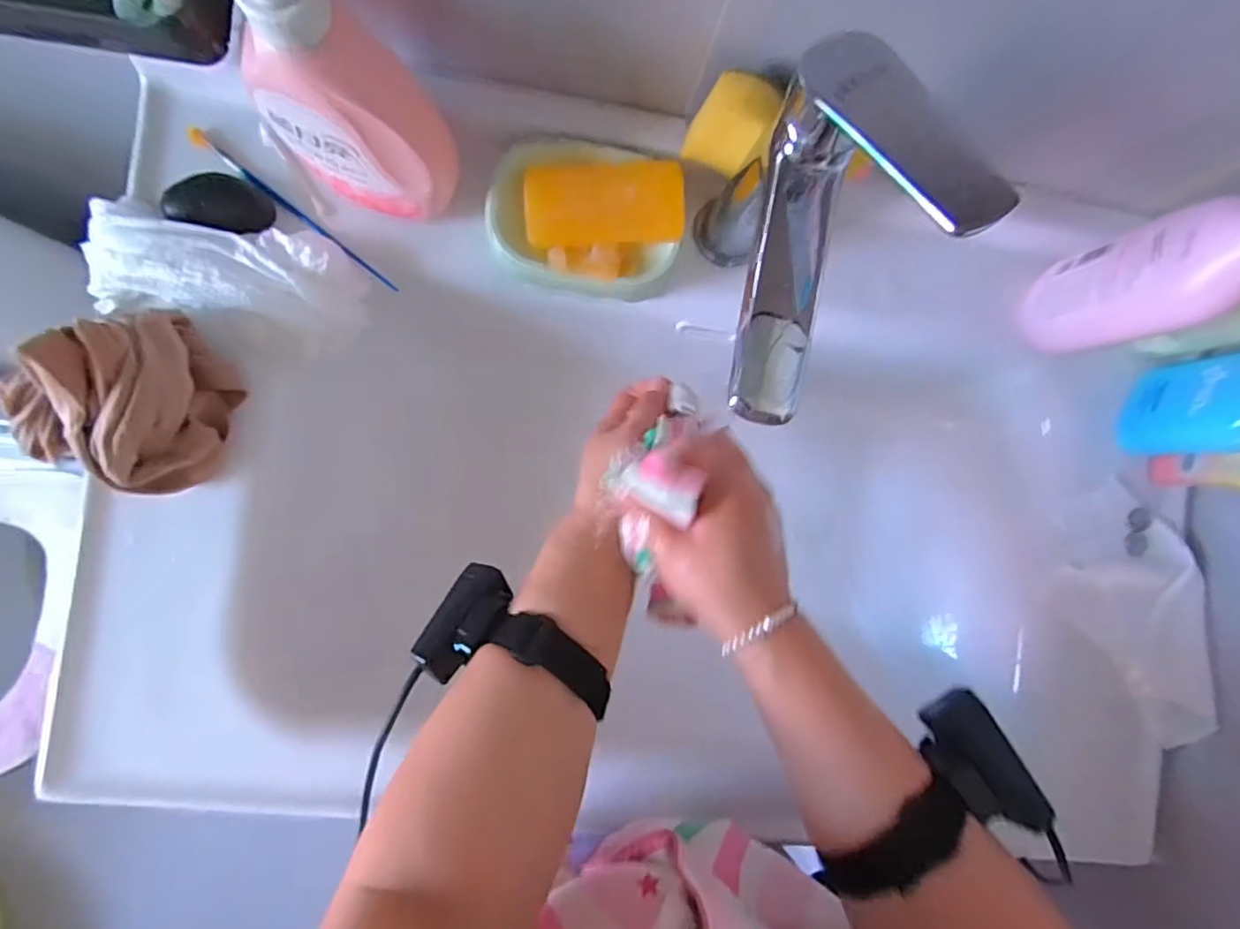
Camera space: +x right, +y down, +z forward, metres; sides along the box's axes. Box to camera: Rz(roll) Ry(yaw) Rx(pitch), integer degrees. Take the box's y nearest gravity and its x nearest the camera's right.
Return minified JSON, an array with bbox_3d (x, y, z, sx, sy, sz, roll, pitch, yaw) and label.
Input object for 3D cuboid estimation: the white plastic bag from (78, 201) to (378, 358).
[{"bbox_3d":[-0.258,-0.117,0.379,0.158,0.035,0.077,10,89,-4],"label":"white plastic bag"}]

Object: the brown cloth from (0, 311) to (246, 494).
[{"bbox_3d":[-0.292,-0.027,0.348,0.114,0.085,0.086,-41,93,-4],"label":"brown cloth"}]

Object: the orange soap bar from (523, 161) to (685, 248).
[{"bbox_3d":[-0.010,-0.172,0.392,0.102,0.022,0.049,-2,112,-2],"label":"orange soap bar"}]

